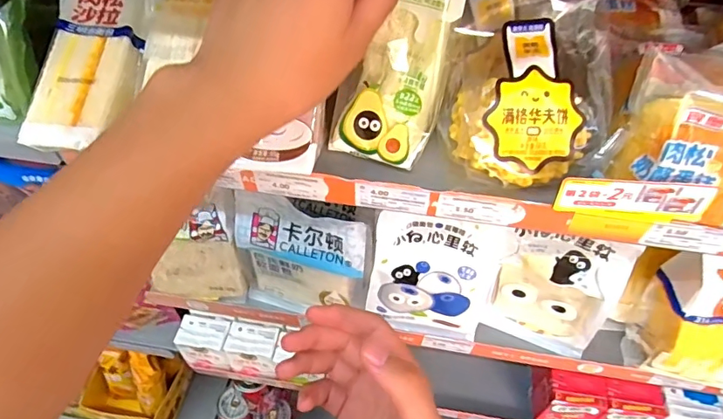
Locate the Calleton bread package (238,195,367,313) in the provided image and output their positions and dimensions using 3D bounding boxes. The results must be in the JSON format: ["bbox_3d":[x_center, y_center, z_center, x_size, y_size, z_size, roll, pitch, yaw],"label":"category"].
[{"bbox_3d":[-0.061,0.055,0.501,0.131,0.146,0.035,13,51,9],"label":"Calleton bread package"}]

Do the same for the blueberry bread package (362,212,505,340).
[{"bbox_3d":[0.071,0.066,0.477,0.116,0.154,0.041,9,50,5],"label":"blueberry bread package"}]

